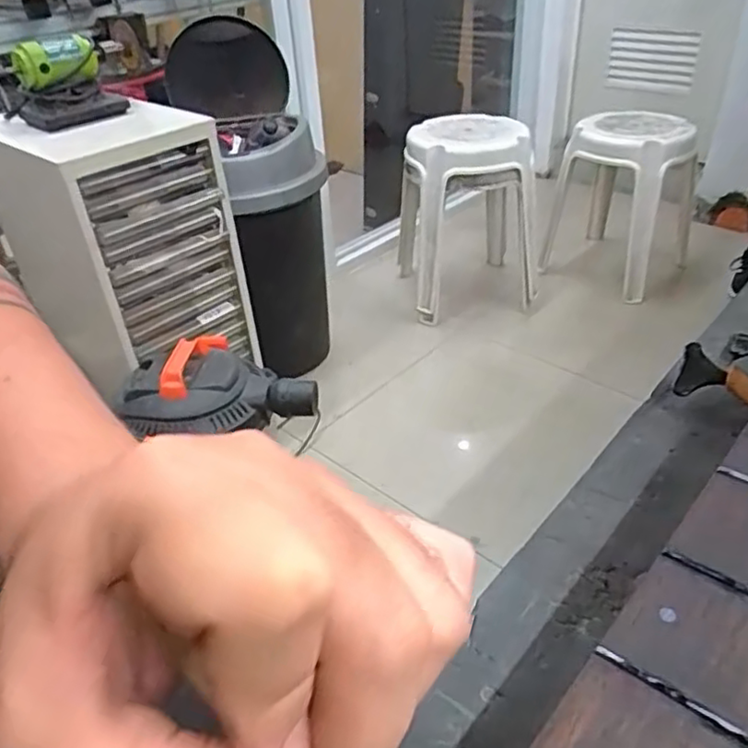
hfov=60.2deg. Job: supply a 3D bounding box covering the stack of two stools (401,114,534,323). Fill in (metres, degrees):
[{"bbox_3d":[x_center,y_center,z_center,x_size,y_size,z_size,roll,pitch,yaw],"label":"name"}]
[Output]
[{"bbox_3d":[0.273,-0.448,1.818,0.401,0.480,0.364,-2,36,2],"label":"stack of two stools"}]

